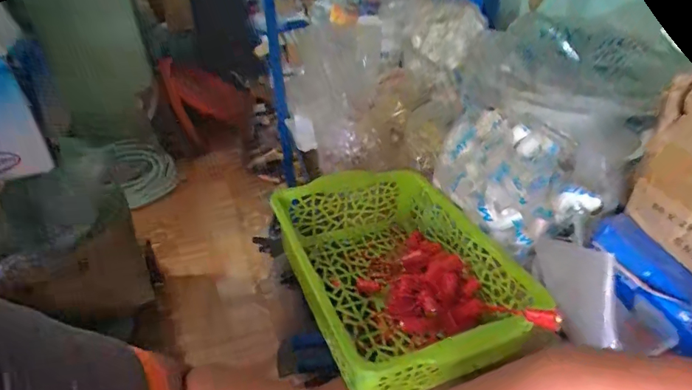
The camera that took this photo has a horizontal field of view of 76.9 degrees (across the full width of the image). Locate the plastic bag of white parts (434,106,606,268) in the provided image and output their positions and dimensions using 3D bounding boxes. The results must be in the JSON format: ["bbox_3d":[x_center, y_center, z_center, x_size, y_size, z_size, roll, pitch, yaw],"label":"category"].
[{"bbox_3d":[0.202,-0.021,0.543,0.124,0.095,0.182,-20,38,-23],"label":"plastic bag of white parts"}]

